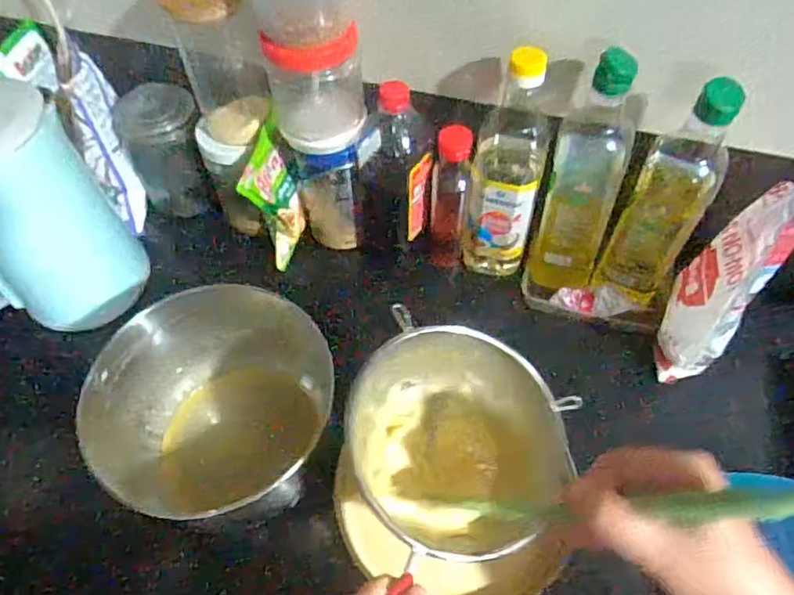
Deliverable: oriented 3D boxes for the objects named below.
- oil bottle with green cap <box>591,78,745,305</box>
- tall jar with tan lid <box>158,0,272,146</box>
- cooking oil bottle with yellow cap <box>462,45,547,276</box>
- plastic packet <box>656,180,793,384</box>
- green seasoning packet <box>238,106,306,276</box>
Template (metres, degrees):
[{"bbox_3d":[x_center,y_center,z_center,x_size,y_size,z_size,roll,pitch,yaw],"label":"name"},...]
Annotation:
[{"bbox_3d":[0.269,-0.097,0.579,0.075,0.242,0.077,25,61,17],"label":"oil bottle with green cap"},{"bbox_3d":[-0.178,-0.244,0.597,0.077,0.176,0.065,-17,58,-9],"label":"tall jar with tan lid"},{"bbox_3d":[0.120,-0.137,0.643,0.077,0.267,0.079,8,58,7],"label":"cooking oil bottle with yellow cap"},{"bbox_3d":[0.325,-0.009,0.591,0.071,0.229,0.095,35,30,22],"label":"plastic packet"},{"bbox_3d":[-0.141,-0.120,0.711,0.033,0.175,0.087,17,59,12],"label":"green seasoning packet"}]

